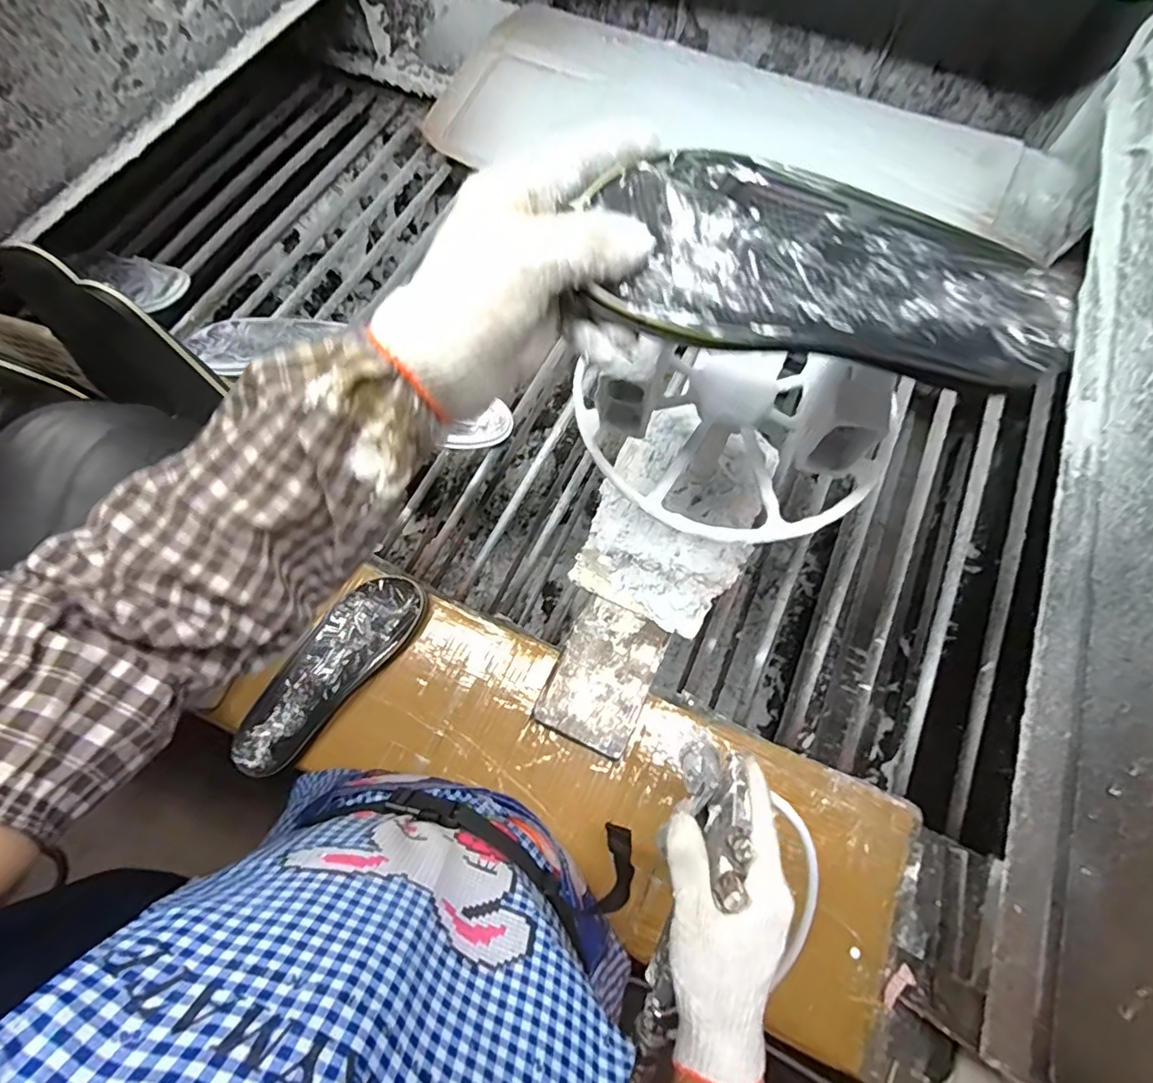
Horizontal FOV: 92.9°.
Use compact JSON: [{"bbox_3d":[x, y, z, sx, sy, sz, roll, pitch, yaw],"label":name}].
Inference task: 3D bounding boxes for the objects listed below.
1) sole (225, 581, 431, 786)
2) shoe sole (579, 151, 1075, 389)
[{"bbox_3d":[-0.288,0.148,0.641,0.087,0.026,0.258,37,74,14],"label":"sole"},{"bbox_3d":[0.136,-0.139,0.286,0.246,0.028,0.095,10,69,-4],"label":"shoe sole"}]

